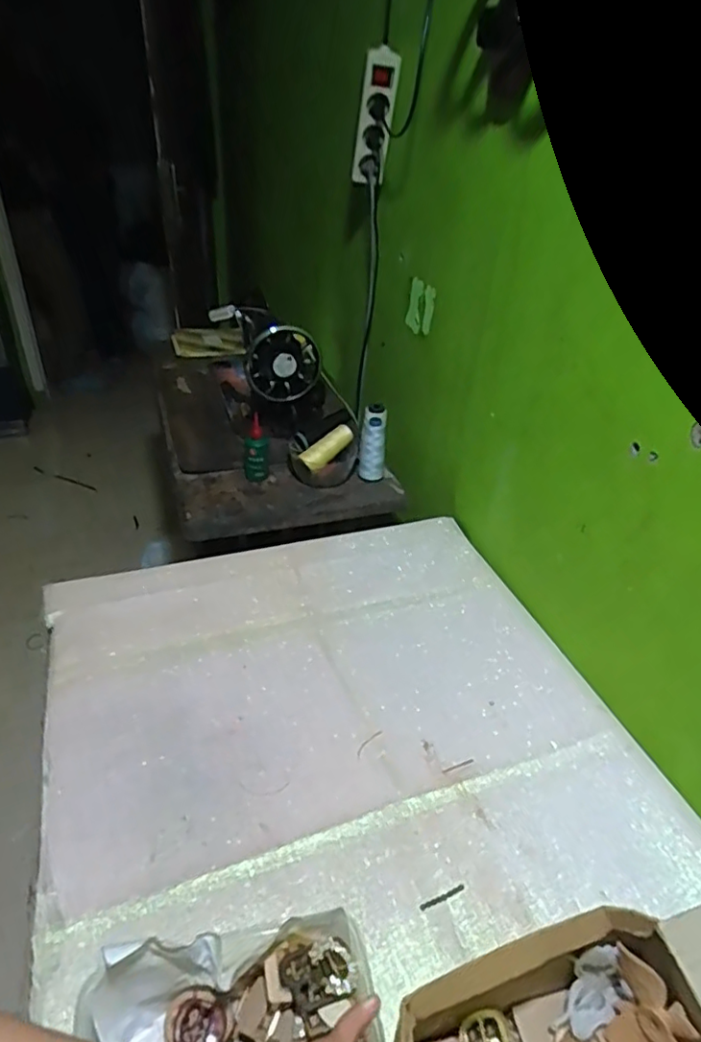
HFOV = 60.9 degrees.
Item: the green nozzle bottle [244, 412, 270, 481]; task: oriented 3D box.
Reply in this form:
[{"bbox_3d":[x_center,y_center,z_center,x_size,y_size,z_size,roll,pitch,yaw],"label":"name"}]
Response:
[{"bbox_3d":[-0.165,-0.119,1.045,0.045,0.119,0.037,-2,35,-6],"label":"green nozzle bottle"}]

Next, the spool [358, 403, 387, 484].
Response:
[{"bbox_3d":[0.039,-0.136,1.072,0.048,0.130,0.055,4,35,2],"label":"spool"}]

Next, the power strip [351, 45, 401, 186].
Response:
[{"bbox_3d":[0.038,-0.615,0.906,0.050,0.185,0.043,-8,57,-14],"label":"power strip"}]

